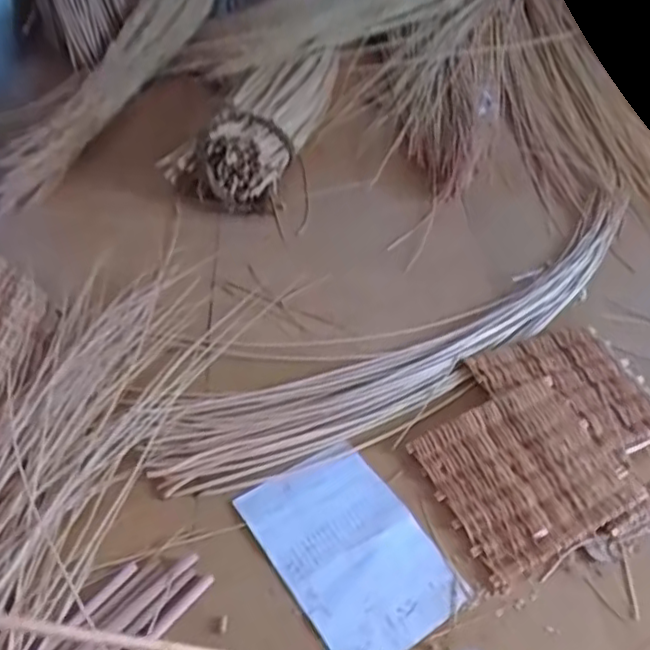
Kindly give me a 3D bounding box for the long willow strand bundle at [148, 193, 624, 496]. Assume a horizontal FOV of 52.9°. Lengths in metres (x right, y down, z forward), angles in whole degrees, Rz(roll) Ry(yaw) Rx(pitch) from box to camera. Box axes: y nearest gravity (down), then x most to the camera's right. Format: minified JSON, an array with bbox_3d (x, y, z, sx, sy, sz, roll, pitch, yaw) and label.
[{"bbox_3d":[0.265,-0.012,1.296,1.298,0.037,0.215,-26,54,-27],"label":"long willow strand bundle"}]

